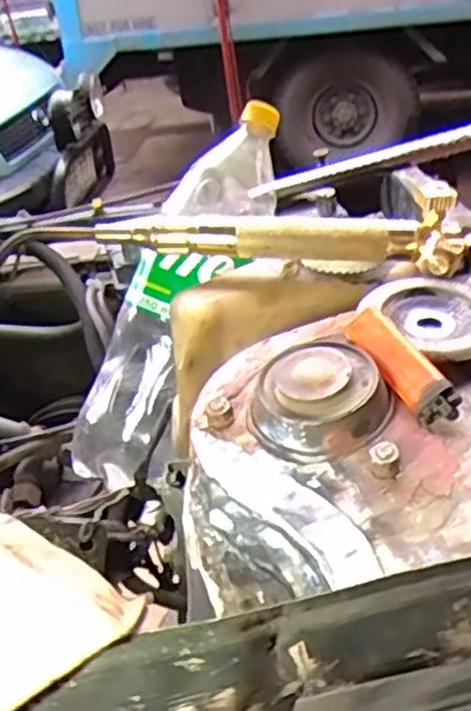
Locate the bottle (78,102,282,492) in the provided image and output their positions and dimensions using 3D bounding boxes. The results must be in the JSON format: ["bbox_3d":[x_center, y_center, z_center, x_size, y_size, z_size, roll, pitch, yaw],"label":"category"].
[{"bbox_3d":[-0.048,-0.047,0.609,0.067,0.336,0.082,22,5,-43],"label":"bottle"}]

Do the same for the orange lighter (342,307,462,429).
[{"bbox_3d":[0.088,0.005,0.394,0.019,0.019,0.078,-21,53,-23],"label":"orange lighter"}]

